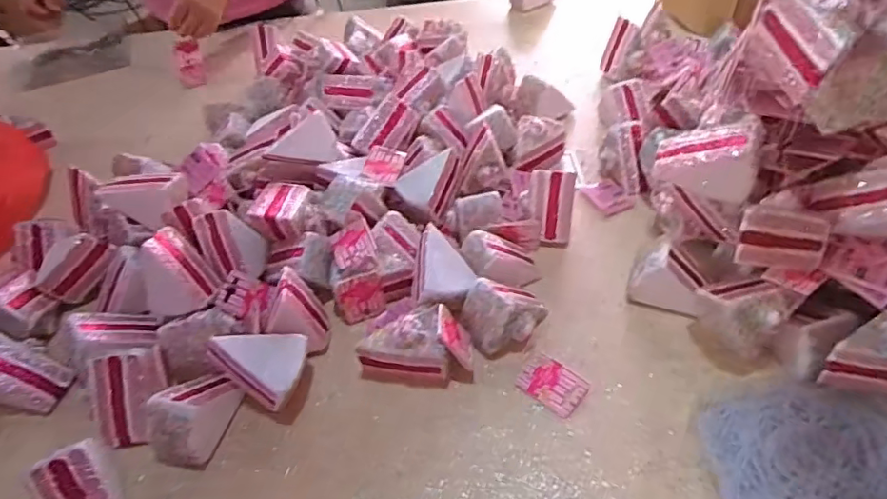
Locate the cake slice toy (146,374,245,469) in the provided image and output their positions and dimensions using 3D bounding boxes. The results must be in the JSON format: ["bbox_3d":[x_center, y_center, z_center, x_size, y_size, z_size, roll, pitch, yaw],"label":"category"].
[{"bbox_3d":[-0.234,0.148,0.516,0.052,0.060,0.088,6,48,11],"label":"cake slice toy"}]

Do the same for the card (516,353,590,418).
[{"bbox_3d":[0.106,0.130,0.540,0.061,0.004,0.047,30,57,29],"label":"card"}]

